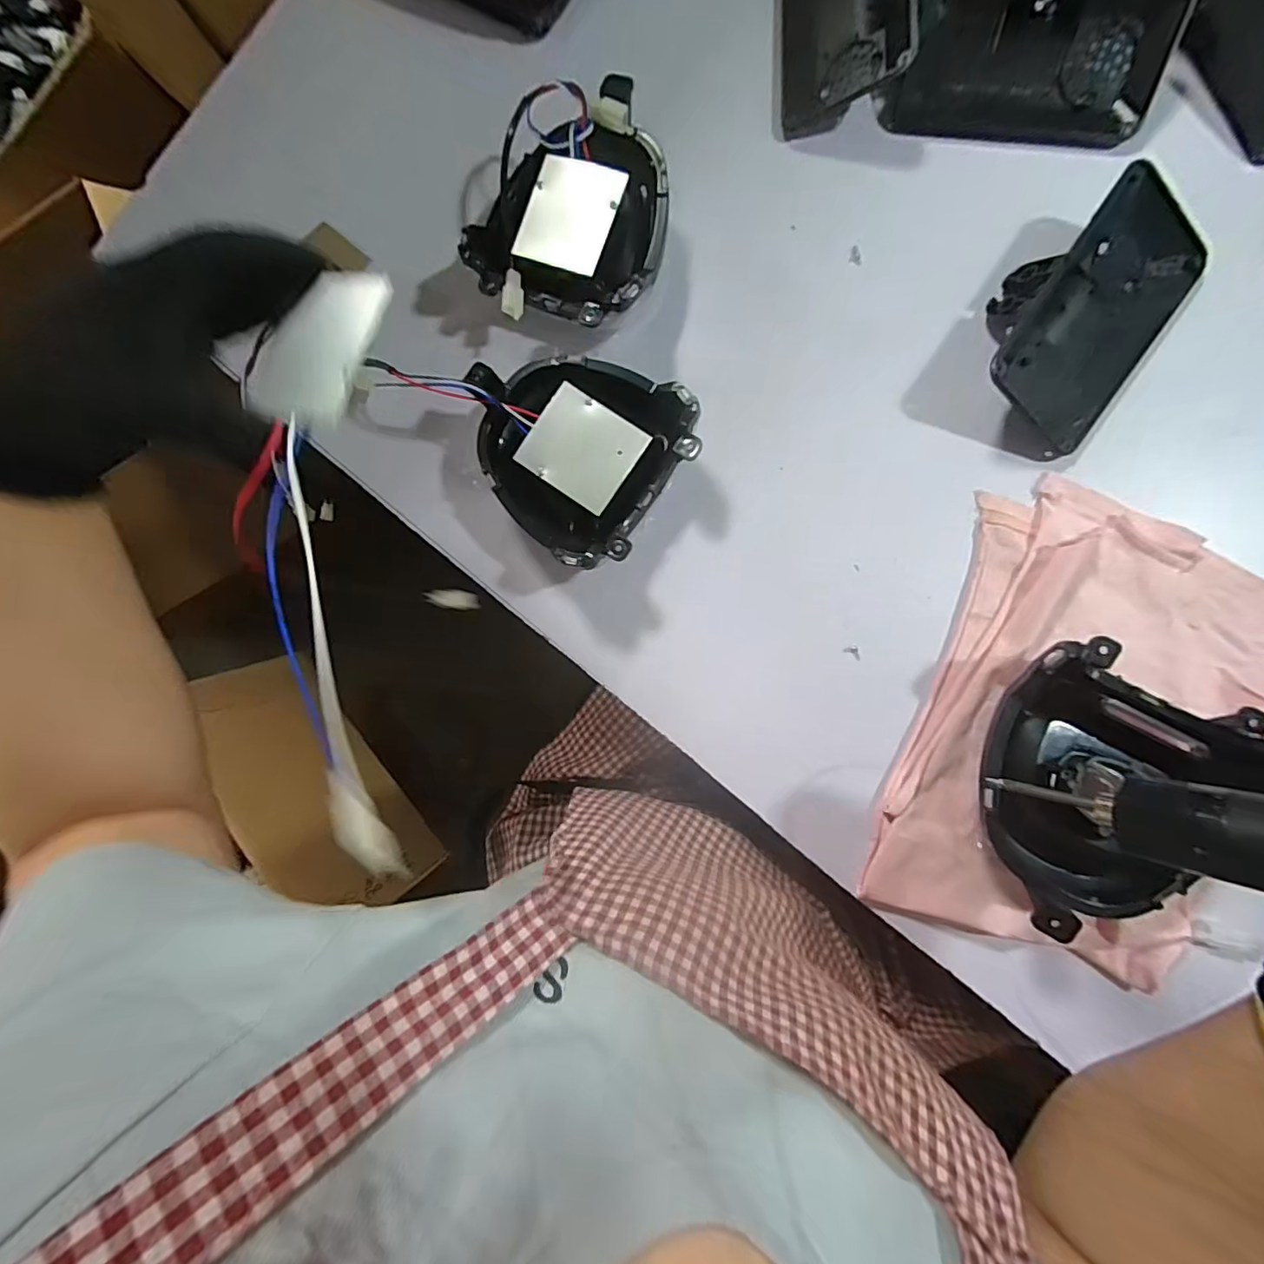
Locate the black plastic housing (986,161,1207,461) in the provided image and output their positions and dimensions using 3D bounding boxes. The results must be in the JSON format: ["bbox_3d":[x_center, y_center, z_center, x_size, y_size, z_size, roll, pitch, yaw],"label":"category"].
[{"bbox_3d":[0.285,-0.200,0.339,0.094,0.040,0.160,37,92,9],"label":"black plastic housing"}]

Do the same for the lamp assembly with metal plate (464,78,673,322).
[{"bbox_3d":[-0.041,-0.292,0.384,0.133,0.056,0.150,9,88,9],"label":"lamp assembly with metal plate"}]

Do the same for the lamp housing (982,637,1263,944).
[{"bbox_3d":[0.265,0.092,0.310,0.125,0.056,0.149,25,90,9],"label":"lamp housing"}]

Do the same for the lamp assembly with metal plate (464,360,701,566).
[{"bbox_3d":[-0.041,-0.124,0.373,0.152,0.056,0.129,33,92,9],"label":"lamp assembly with metal plate"}]

